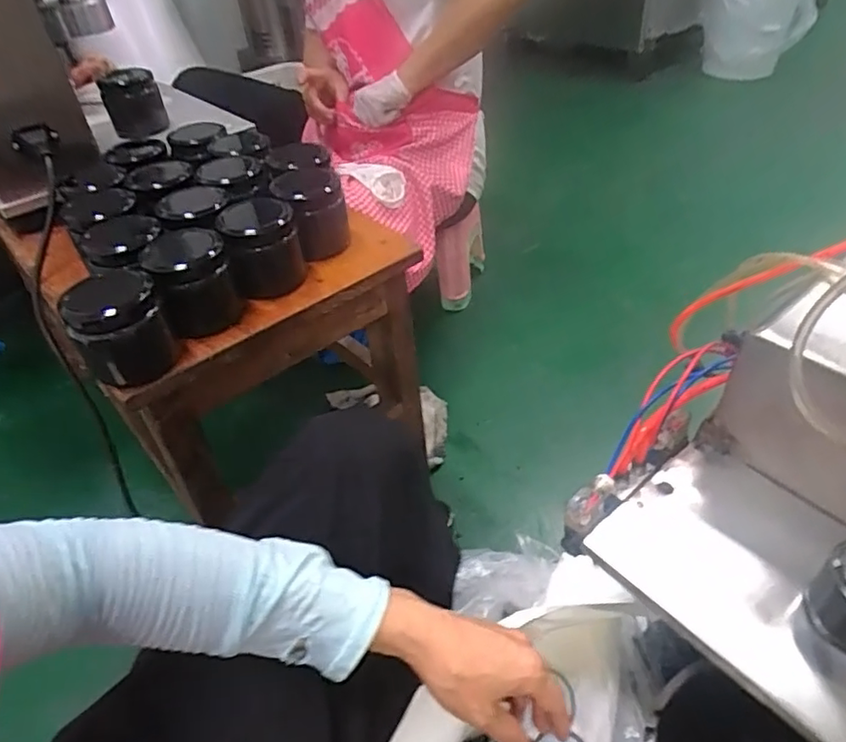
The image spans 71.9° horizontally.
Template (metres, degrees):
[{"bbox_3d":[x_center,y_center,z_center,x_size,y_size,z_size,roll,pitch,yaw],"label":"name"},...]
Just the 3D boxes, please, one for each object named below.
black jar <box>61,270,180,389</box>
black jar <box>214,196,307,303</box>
[{"bbox_3d":[-0.225,-0.032,0.437,0.060,0.066,0.066,-3,43,3],"label":"black jar"},{"bbox_3d":[-0.142,-0.111,0.523,0.063,0.067,0.068,-3,43,3],"label":"black jar"}]

